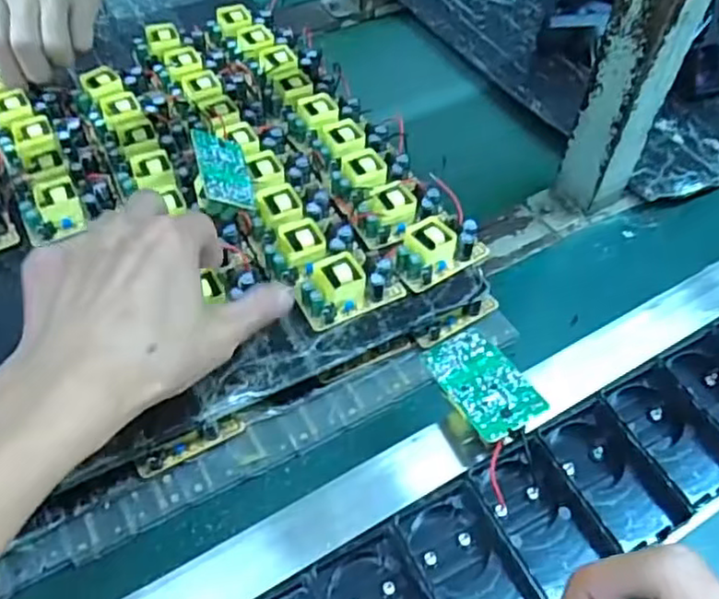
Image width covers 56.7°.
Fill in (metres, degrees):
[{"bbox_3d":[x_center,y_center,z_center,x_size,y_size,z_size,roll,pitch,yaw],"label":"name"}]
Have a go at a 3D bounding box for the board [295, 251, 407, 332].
[{"bbox_3d":[-0.008,-0.011,0.414,0.063,0.019,0.040,-22,56,-16],"label":"board"}]

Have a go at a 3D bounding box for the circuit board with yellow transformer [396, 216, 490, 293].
[{"bbox_3d":[0.051,-0.033,0.433,0.061,0.021,0.033,-28,57,-20],"label":"circuit board with yellow transformer"}]

